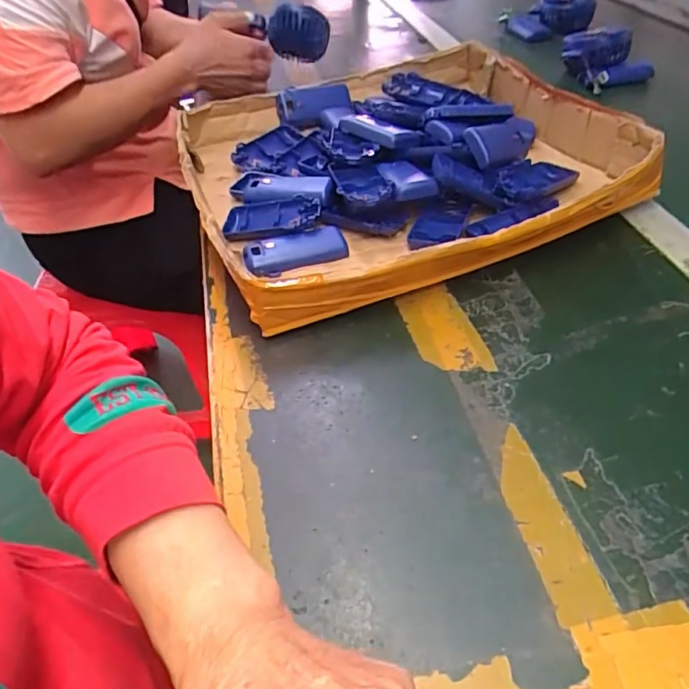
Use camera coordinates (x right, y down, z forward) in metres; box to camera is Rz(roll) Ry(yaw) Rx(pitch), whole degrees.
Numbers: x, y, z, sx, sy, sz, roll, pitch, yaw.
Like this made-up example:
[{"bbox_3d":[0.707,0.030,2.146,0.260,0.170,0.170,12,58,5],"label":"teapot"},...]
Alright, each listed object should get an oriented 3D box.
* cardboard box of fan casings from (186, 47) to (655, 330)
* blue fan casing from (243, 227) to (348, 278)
[{"bbox_3d":[0.047,-0.185,0.568,0.399,0.083,0.369,-18,46,-12],"label":"cardboard box of fan casings"},{"bbox_3d":[-0.044,-0.084,0.492,0.090,0.017,0.040,-16,46,-10],"label":"blue fan casing"}]

